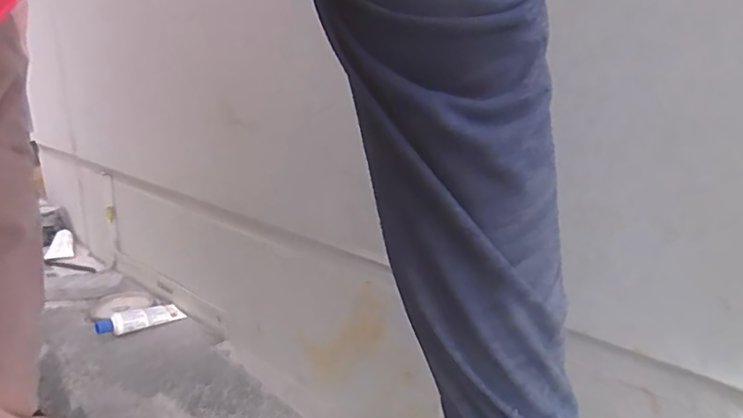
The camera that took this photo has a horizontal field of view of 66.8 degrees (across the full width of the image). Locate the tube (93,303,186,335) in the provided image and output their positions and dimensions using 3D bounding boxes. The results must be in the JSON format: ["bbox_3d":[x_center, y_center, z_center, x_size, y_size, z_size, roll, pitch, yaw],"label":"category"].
[{"bbox_3d":[-0.310,0.146,0.758,0.109,0.028,0.025,-14,22,-39],"label":"tube"}]

